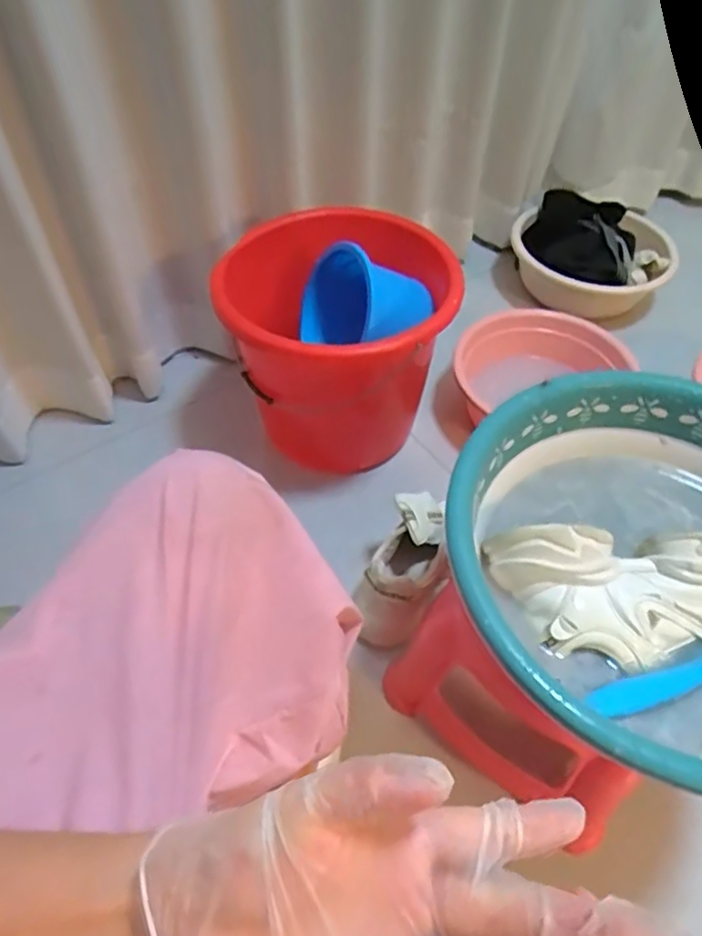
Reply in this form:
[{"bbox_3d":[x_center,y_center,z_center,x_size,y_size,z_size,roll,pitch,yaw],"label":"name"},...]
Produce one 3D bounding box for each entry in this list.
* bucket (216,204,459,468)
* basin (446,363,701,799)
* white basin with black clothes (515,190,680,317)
[{"bbox_3d":[-0.025,-0.174,0.910,0.315,0.288,0.256,8,52,5],"label":"bucket"},{"bbox_3d":[0.264,0.084,0.527,0.354,0.098,0.355,0,52,-1],"label":"basin"},{"bbox_3d":[0.518,-0.440,1.287,0.298,0.159,0.281,0,52,-1],"label":"white basin with black clothes"}]

